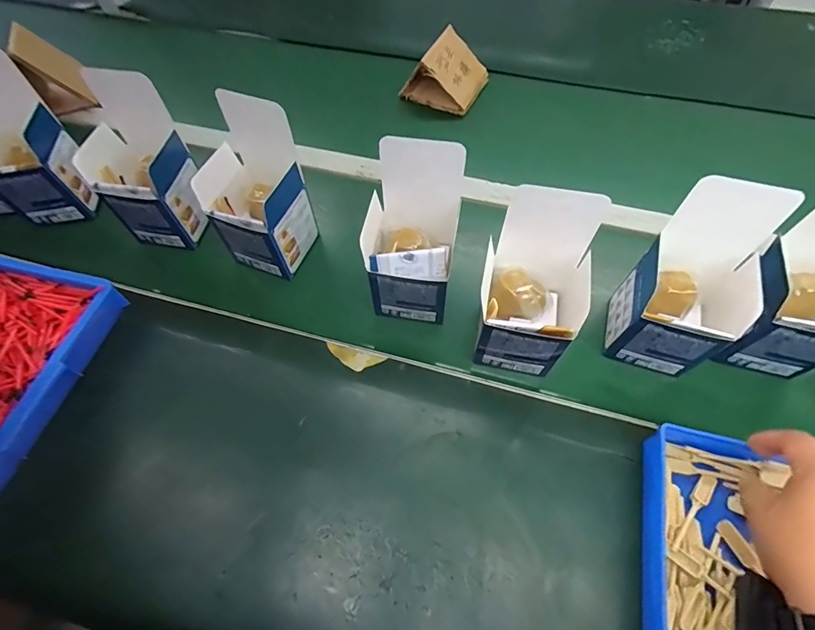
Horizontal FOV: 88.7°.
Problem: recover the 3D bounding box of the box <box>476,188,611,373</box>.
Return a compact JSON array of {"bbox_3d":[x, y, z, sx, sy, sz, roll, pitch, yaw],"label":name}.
[{"bbox_3d":[0.121,-0.025,0.405,0.099,0.179,0.106,16,62,14],"label":"box"}]

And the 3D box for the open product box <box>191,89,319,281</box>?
[{"bbox_3d":[-0.175,-0.142,0.477,0.101,0.169,0.104,16,62,14],"label":"open product box"}]

